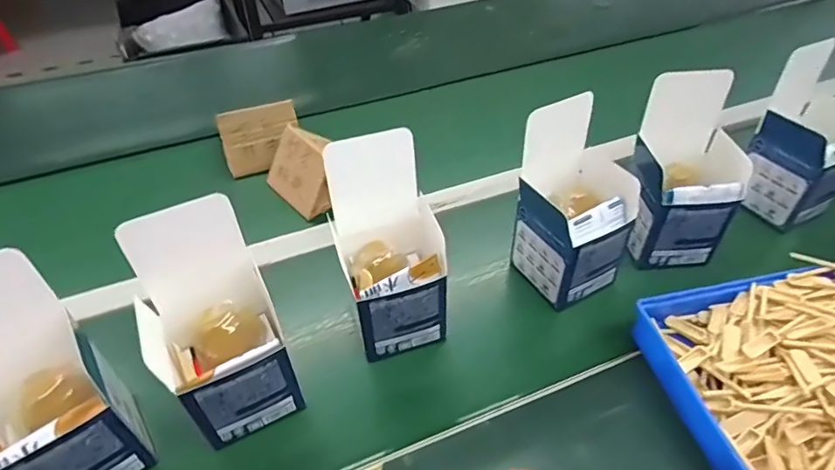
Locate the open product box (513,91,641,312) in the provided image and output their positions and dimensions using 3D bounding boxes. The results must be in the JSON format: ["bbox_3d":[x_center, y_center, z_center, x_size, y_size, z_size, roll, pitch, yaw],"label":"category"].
[{"bbox_3d":[0.157,-0.031,0.491,0.102,0.169,0.093,-22,46,-19],"label":"open product box"}]

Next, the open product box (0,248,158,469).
[{"bbox_3d":[-0.275,0.110,0.361,0.100,0.168,0.103,-28,49,-24],"label":"open product box"}]

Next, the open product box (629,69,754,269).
[{"bbox_3d":[0.273,-0.064,0.517,0.093,0.175,0.095,-4,43,-1],"label":"open product box"}]

